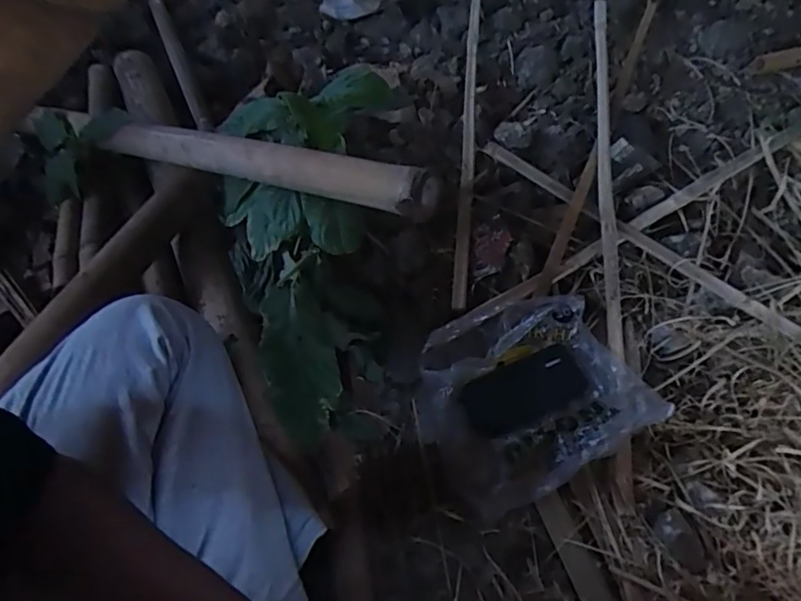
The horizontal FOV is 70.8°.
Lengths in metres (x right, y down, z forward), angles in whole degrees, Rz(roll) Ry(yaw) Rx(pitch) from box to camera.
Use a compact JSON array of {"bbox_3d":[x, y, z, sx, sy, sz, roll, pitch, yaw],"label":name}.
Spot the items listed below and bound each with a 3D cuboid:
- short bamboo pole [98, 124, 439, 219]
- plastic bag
[{"bbox_3d":[-0.201,-0.184,0.744,0.549,0.048,0.046,16,61,28],"label":"short bamboo pole"},{"bbox_3d":[0.164,0.109,0.753,0.286,0.079,0.253,-25,59,-14],"label":"plastic bag"}]

